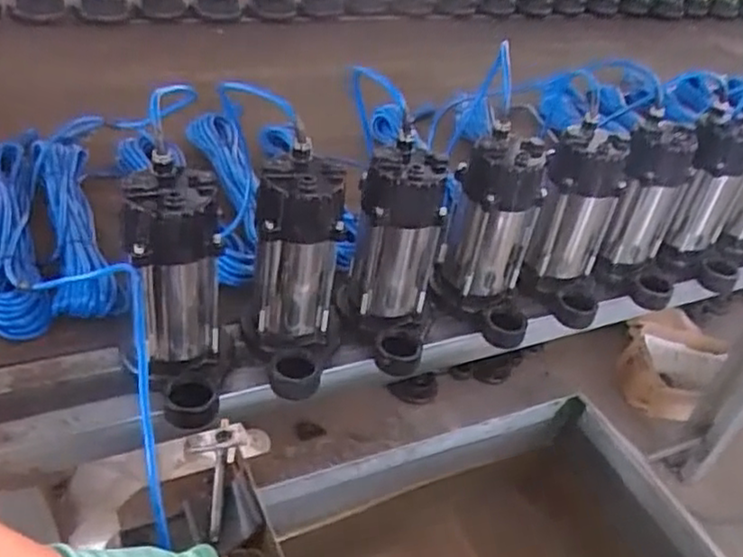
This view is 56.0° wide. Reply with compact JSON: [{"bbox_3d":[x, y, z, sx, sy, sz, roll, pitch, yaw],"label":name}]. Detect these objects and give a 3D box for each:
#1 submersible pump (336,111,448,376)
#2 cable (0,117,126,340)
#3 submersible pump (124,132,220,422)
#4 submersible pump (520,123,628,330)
[{"bbox_3d":[0.027,-0.024,0.815,0.106,0.219,0.141,10,39,-2],"label":"submersible pump"},{"bbox_3d":[-0.437,-0.091,0.937,0.162,0.066,0.431,-6,42,-20],"label":"cable"},{"bbox_3d":[-0.194,0.019,0.713,0.096,0.222,0.152,-3,41,-17],"label":"submersible pump"},{"bbox_3d":[0.274,-0.070,0.935,0.117,0.223,0.128,16,39,6],"label":"submersible pump"}]

